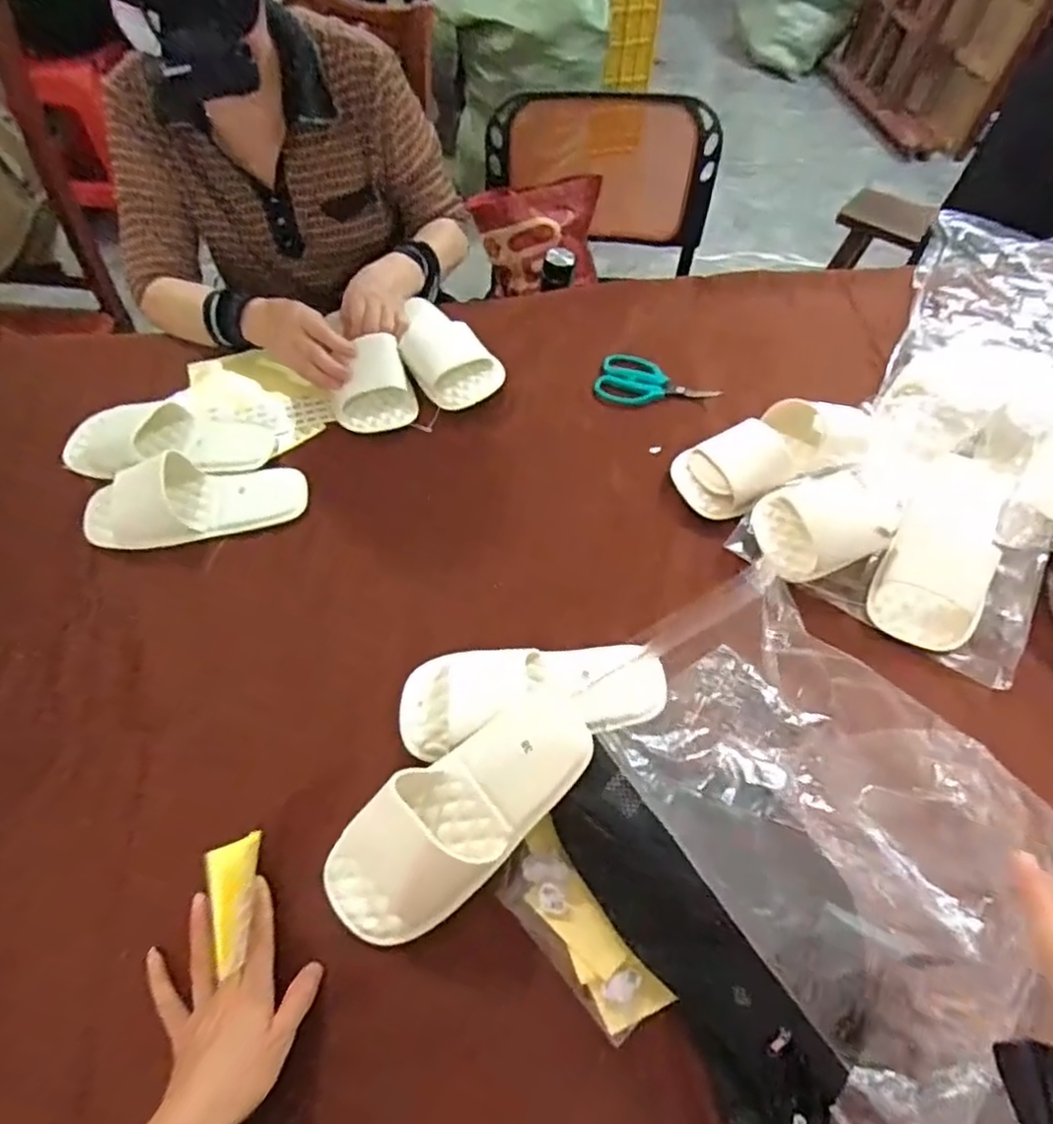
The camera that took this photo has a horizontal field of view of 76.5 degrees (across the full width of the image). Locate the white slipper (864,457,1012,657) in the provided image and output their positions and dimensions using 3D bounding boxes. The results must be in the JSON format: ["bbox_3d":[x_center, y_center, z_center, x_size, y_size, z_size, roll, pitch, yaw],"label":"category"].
[{"bbox_3d":[0.432,-0.016,0.691,0.096,0.048,0.220,27,61,16],"label":"white slipper"}]

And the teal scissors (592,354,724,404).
[{"bbox_3d":[0.164,-0.220,0.839,0.147,0.014,0.080,17,58,10],"label":"teal scissors"}]

